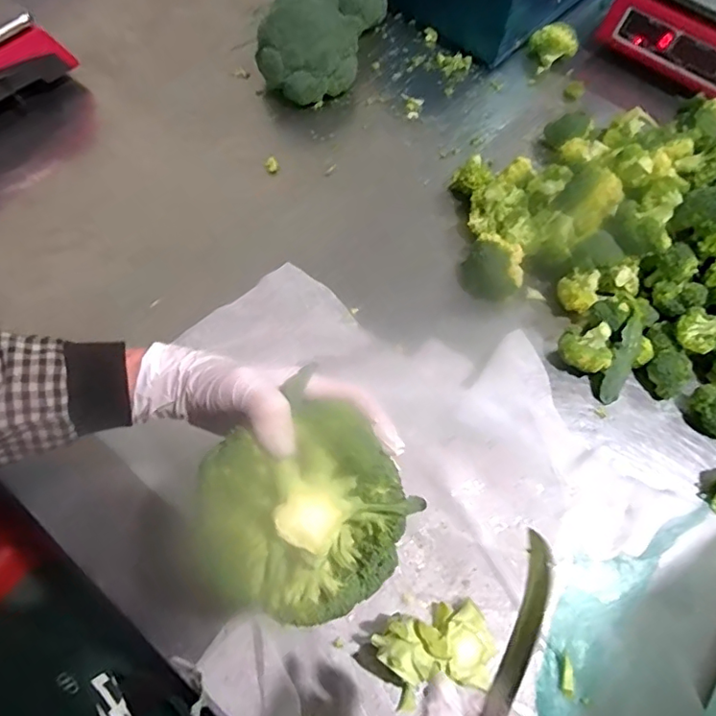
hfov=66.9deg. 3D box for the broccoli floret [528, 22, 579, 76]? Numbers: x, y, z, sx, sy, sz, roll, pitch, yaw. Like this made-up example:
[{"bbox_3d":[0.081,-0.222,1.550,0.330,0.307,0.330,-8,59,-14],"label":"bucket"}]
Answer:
[{"bbox_3d":[0.289,-0.464,0.798,0.058,0.049,0.049,-16,66,-9],"label":"broccoli floret"}]

